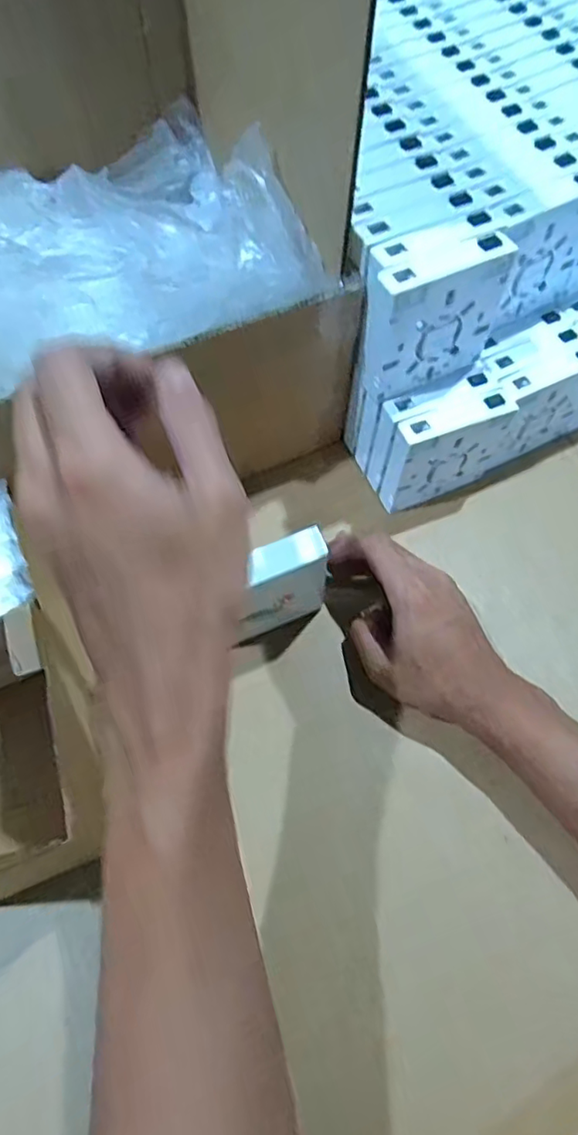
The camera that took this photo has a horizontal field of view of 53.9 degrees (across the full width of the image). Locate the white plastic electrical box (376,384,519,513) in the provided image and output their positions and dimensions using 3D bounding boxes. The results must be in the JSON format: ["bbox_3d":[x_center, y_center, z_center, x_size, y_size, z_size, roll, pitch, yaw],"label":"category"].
[{"bbox_3d":[0.116,-0.086,0.424,0.090,0.079,0.027,-24,66,-12],"label":"white plastic electrical box"}]

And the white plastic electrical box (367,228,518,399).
[{"bbox_3d":[0.090,-0.157,0.367,0.090,0.089,0.026,-25,67,-12],"label":"white plastic electrical box"}]

